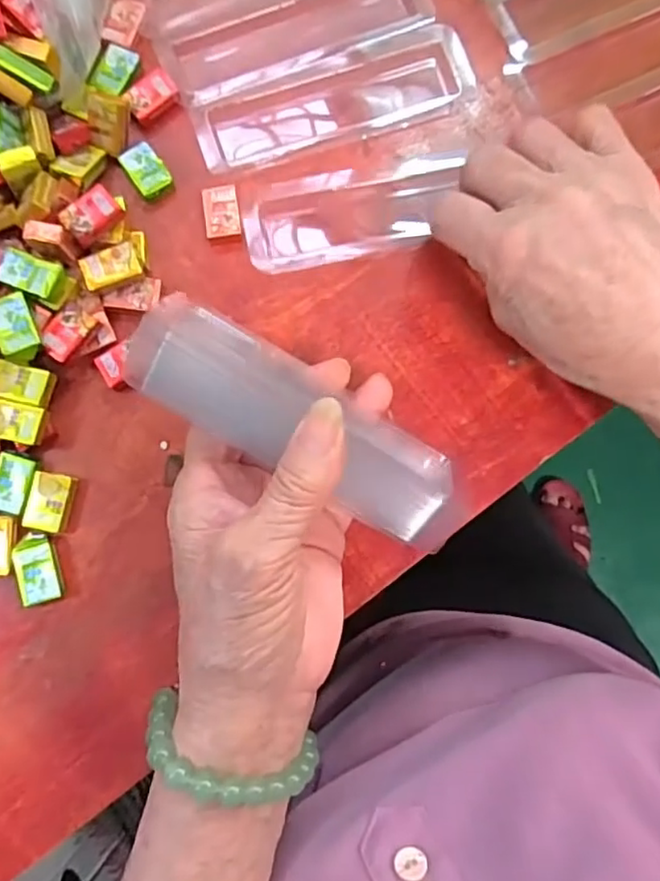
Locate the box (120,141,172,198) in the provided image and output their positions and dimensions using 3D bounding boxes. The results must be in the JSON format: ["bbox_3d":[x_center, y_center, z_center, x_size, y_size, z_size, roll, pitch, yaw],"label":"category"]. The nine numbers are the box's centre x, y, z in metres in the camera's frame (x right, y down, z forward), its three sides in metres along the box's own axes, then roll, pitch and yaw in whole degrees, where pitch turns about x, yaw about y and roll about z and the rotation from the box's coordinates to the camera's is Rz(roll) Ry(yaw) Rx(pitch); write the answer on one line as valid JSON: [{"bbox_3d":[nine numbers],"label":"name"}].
[{"bbox_3d":[-0.089,-0.131,0.304,0.017,0.006,0.025,-34,85,-6],"label":"box"}]

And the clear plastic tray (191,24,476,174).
[{"bbox_3d":[0.001,-0.171,0.312,0.136,0.012,0.043,-18,83,-4],"label":"clear plastic tray"}]

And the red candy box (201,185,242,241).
[{"bbox_3d":[-0.052,-0.109,0.301,0.017,0.005,0.026,-8,83,-3],"label":"red candy box"}]

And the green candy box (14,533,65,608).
[{"bbox_3d":[-0.128,0.056,0.273,0.017,0.006,0.029,-16,83,-4],"label":"green candy box"}]

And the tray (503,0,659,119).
[{"bbox_3d":[0.155,-0.204,0.317,0.142,0.007,0.038,-26,84,-5],"label":"tray"}]

